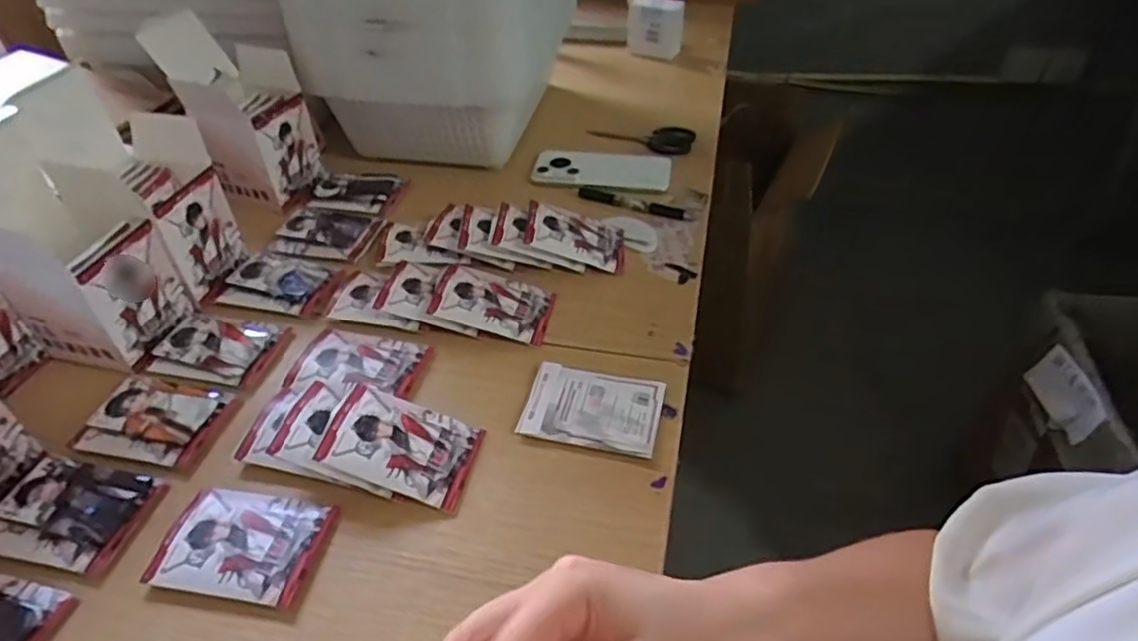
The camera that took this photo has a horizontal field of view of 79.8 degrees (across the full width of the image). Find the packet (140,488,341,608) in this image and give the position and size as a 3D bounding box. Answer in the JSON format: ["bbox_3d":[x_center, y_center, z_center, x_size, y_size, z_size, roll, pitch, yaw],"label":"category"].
[{"bbox_3d":[-0.214,0.146,0.447,0.102,0.008,0.069,7,42,8],"label":"packet"}]

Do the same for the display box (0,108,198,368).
[{"bbox_3d":[-0.394,-0.063,0.538,0.098,0.168,0.096,12,43,14],"label":"display box"}]

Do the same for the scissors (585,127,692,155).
[{"bbox_3d":[0.091,-0.231,0.858,0.132,0.009,0.070,4,42,5],"label":"scissors"}]

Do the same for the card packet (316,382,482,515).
[{"bbox_3d":[-0.118,0.088,0.486,0.102,0.007,0.070,21,46,-4],"label":"card packet"}]

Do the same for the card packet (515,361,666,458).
[{"bbox_3d":[0.019,0.067,0.524,0.101,0.014,0.071,10,42,11],"label":"card packet"}]

